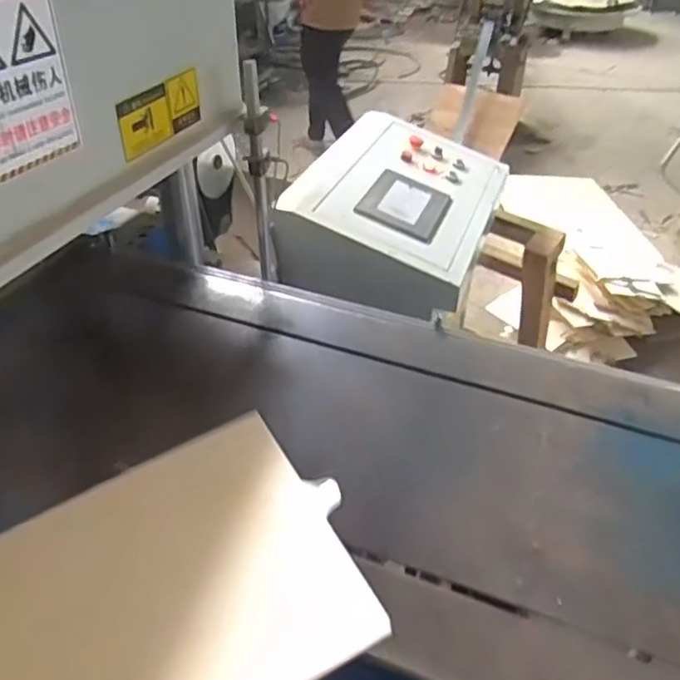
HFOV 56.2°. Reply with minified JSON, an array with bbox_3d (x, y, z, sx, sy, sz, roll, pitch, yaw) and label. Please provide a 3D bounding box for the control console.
[{"bbox_3d":[0.145,-0.315,1.465,0.388,0.172,0.658,14,40,15],"label":"control console"}]

